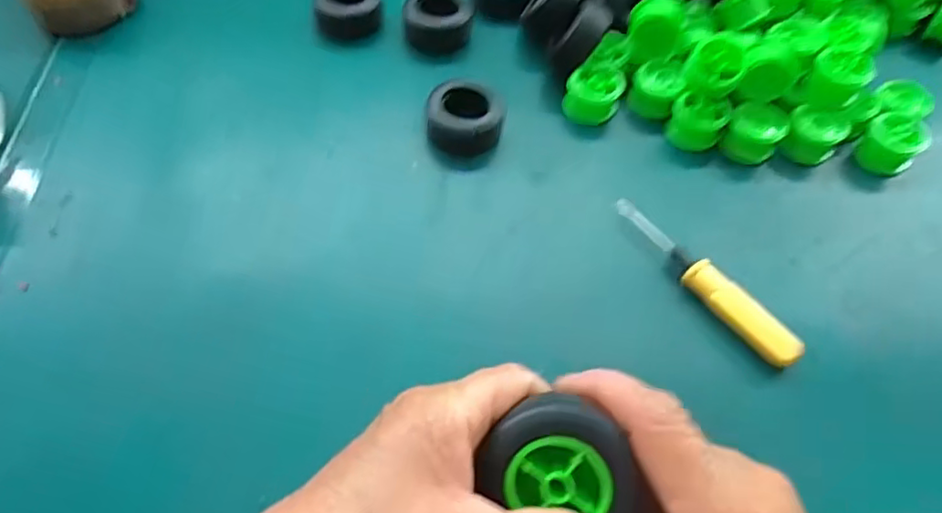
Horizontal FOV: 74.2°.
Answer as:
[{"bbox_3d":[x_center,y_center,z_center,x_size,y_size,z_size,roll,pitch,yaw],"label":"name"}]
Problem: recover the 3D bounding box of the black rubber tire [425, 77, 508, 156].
[{"bbox_3d":[-0.003,-0.087,0.394,0.045,0.023,0.047,11,56,5],"label":"black rubber tire"}]

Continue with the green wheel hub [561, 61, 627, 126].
[{"bbox_3d":[0.082,-0.107,0.414,0.034,0.030,0.029,25,59,14],"label":"green wheel hub"}]

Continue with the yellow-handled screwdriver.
[{"bbox_3d":[0.123,0.013,0.339,0.018,0.019,0.122,-32,63,-22],"label":"yellow-handled screwdriver"}]

